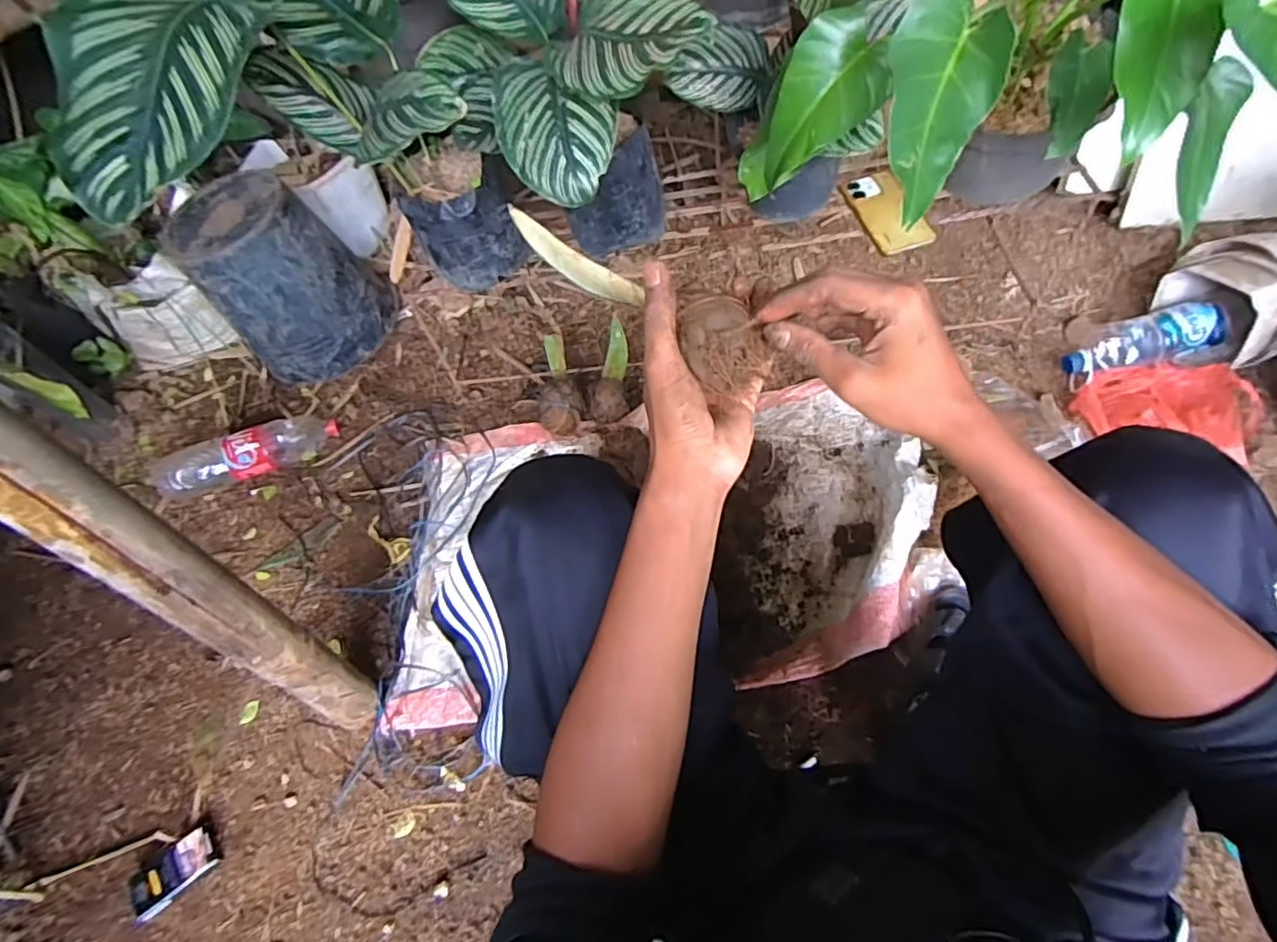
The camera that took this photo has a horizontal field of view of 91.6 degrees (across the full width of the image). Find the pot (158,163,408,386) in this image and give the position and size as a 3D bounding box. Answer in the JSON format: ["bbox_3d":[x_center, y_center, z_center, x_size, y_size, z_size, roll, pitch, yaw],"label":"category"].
[{"bbox_3d":[-0.695,-0.390,1.247,0.296,0.317,0.298,37,66,26],"label":"pot"}]

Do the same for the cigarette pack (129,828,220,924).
[{"bbox_3d":[-0.577,0.493,0.769,0.064,0.020,0.089,37,66,26],"label":"cigarette pack"}]

